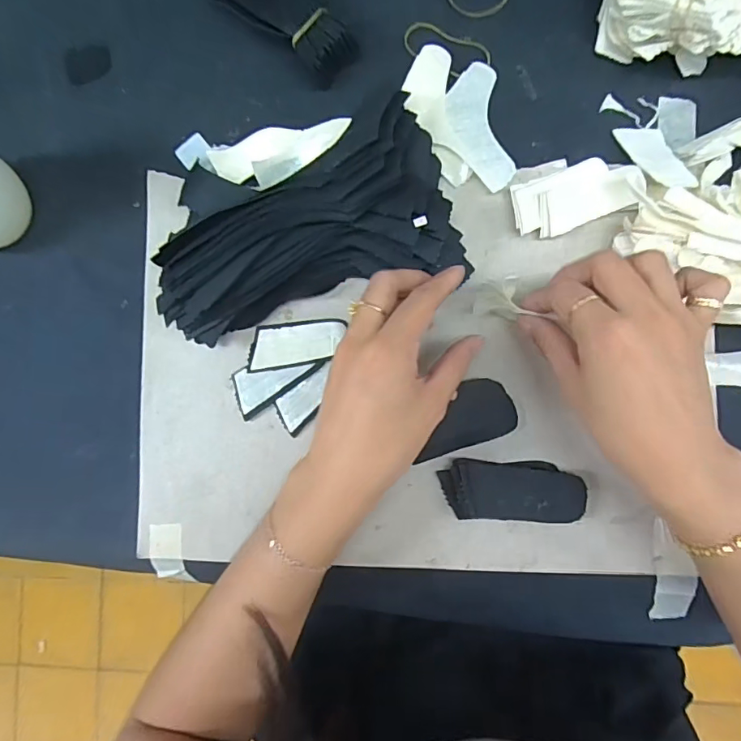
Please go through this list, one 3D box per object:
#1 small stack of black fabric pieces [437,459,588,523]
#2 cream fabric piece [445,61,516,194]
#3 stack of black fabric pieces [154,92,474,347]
[{"bbox_3d":[0.091,0.077,0.315,0.088,0.017,0.038,-1,87,7],"label":"small stack of black fabric pieces"},{"bbox_3d":[0.072,-0.166,0.333,0.038,0.015,0.091,-8,86,6],"label":"cream fabric piece"},{"bbox_3d":[-0.049,-0.095,0.317,0.202,0.059,0.123,-15,86,6],"label":"stack of black fabric pieces"}]

